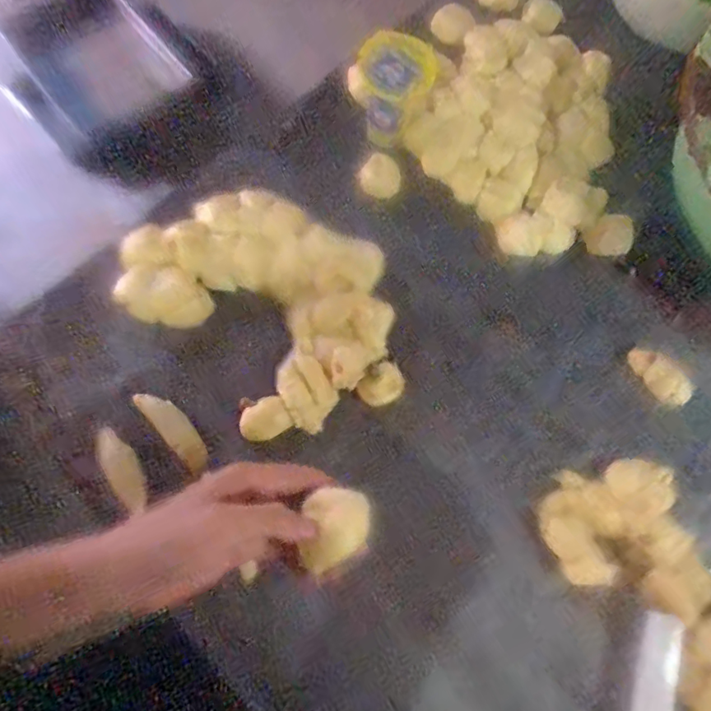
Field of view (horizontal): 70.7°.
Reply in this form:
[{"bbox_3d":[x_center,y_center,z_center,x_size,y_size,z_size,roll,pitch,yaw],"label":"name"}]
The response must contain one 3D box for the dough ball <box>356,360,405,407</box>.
[{"bbox_3d":[0.023,0.027,0.455,0.042,0.019,0.034,-27,76,-9],"label":"dough ball"}]

